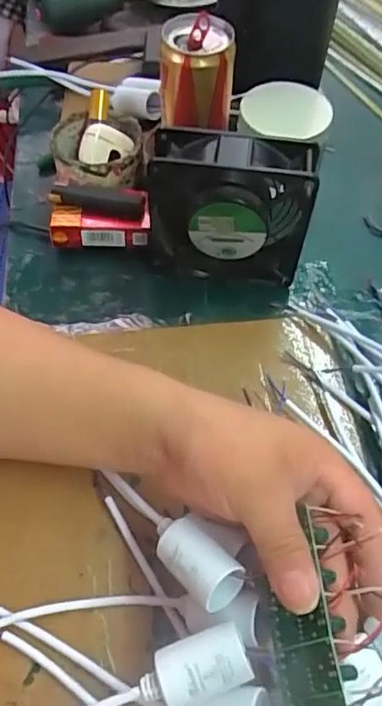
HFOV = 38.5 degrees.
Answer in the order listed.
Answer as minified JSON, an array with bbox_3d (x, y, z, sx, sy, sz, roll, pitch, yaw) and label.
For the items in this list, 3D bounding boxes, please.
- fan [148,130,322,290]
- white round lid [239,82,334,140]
[{"bbox_3d":[0.029,-0.109,0.433,0.124,0.123,0.047,7,57,5],"label":"fan"},{"bbox_3d":[0.087,-0.222,0.497,0.079,0.013,0.079,0,56,0],"label":"white round lid"}]

